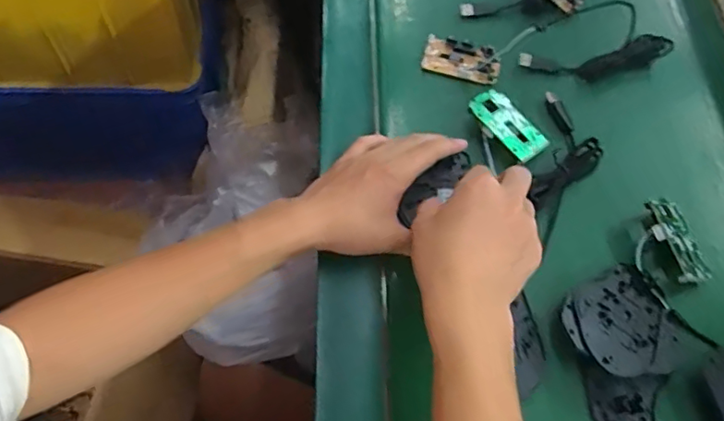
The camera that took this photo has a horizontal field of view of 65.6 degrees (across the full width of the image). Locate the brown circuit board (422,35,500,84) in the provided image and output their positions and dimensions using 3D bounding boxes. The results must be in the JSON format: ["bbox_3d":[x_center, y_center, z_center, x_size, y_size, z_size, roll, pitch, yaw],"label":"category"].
[{"bbox_3d":[0.106,-0.160,0.598,0.080,0.014,0.043,14,63,3],"label":"brown circuit board"}]

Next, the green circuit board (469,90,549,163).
[{"bbox_3d":[0.143,-0.084,0.549,0.045,0.004,0.081,-28,71,-19],"label":"green circuit board"}]

